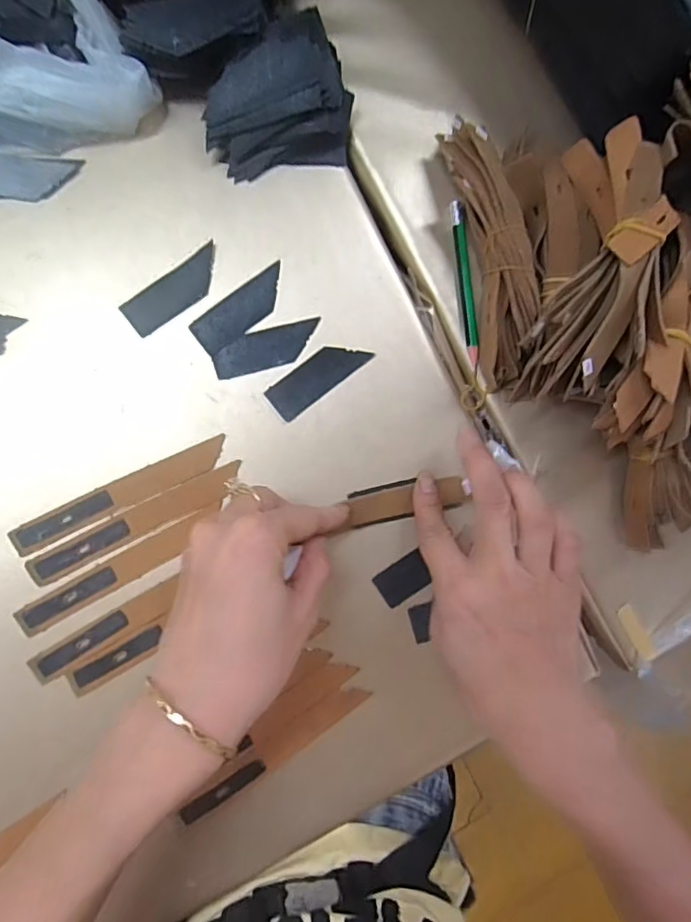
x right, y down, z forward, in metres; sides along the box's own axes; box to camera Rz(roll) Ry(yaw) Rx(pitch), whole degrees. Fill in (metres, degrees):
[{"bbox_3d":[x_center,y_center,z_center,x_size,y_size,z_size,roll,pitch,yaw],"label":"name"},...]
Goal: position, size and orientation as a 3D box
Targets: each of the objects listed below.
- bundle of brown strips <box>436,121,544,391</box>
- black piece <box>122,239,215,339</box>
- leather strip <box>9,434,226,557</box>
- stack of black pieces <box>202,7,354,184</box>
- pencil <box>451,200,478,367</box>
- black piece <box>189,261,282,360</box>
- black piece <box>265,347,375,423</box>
[{"bbox_3d":[0.088,-0.121,0.319,0.037,0.037,0.147,-12,91,-7],"label":"bundle of brown strips"},{"bbox_3d":[-0.098,-0.099,0.316,0.063,0.004,0.023,-38,94,-6],"label":"black piece"},{"bbox_3d":[-0.127,0.019,0.310,0.125,0.004,0.017,-25,92,-7],"label":"leather strip"},{"bbox_3d":[-0.040,-0.203,0.308,0.079,0.035,0.061,-14,91,-7],"label":"stack of black pieces"},{"bbox_3d":[0.072,-0.108,0.331,0.007,0.010,0.098,-7,90,-7],"label":"pencil"},{"bbox_3d":[-0.060,-0.089,0.320,0.063,0.004,0.023,-39,94,-6],"label":"black piece"},{"bbox_3d":[-0.016,-0.051,0.324,0.063,0.004,0.023,-38,94,-6],"label":"black piece"}]

